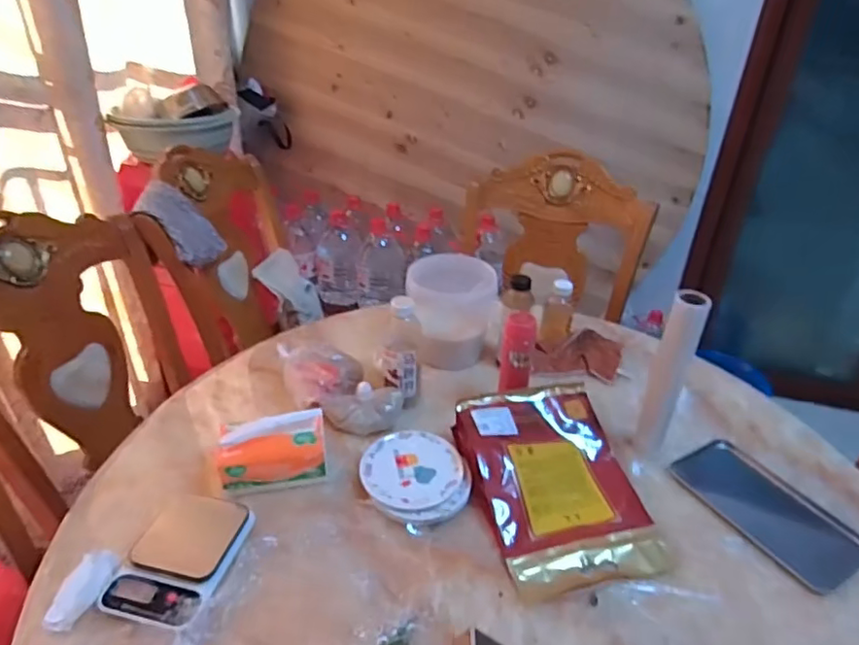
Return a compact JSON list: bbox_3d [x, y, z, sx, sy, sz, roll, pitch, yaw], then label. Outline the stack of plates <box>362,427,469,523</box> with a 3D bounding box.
[{"bbox_3d":[-0.025,0.240,0.900,0.152,0.024,0.182,-15,36,-24],"label":"stack of plates"}]

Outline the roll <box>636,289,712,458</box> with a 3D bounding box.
[{"bbox_3d":[0.372,0.091,0.896,0.051,0.294,0.049,1,32,-1],"label":"roll"}]

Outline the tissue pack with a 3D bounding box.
[{"bbox_3d":[-0.238,0.198,0.876,0.152,0.106,0.076,-4,33,-10],"label":"tissue pack"}]

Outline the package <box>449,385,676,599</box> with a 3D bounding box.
[{"bbox_3d":[0.195,0.233,0.874,0.244,0.085,0.312,-6,33,-12],"label":"package"}]

